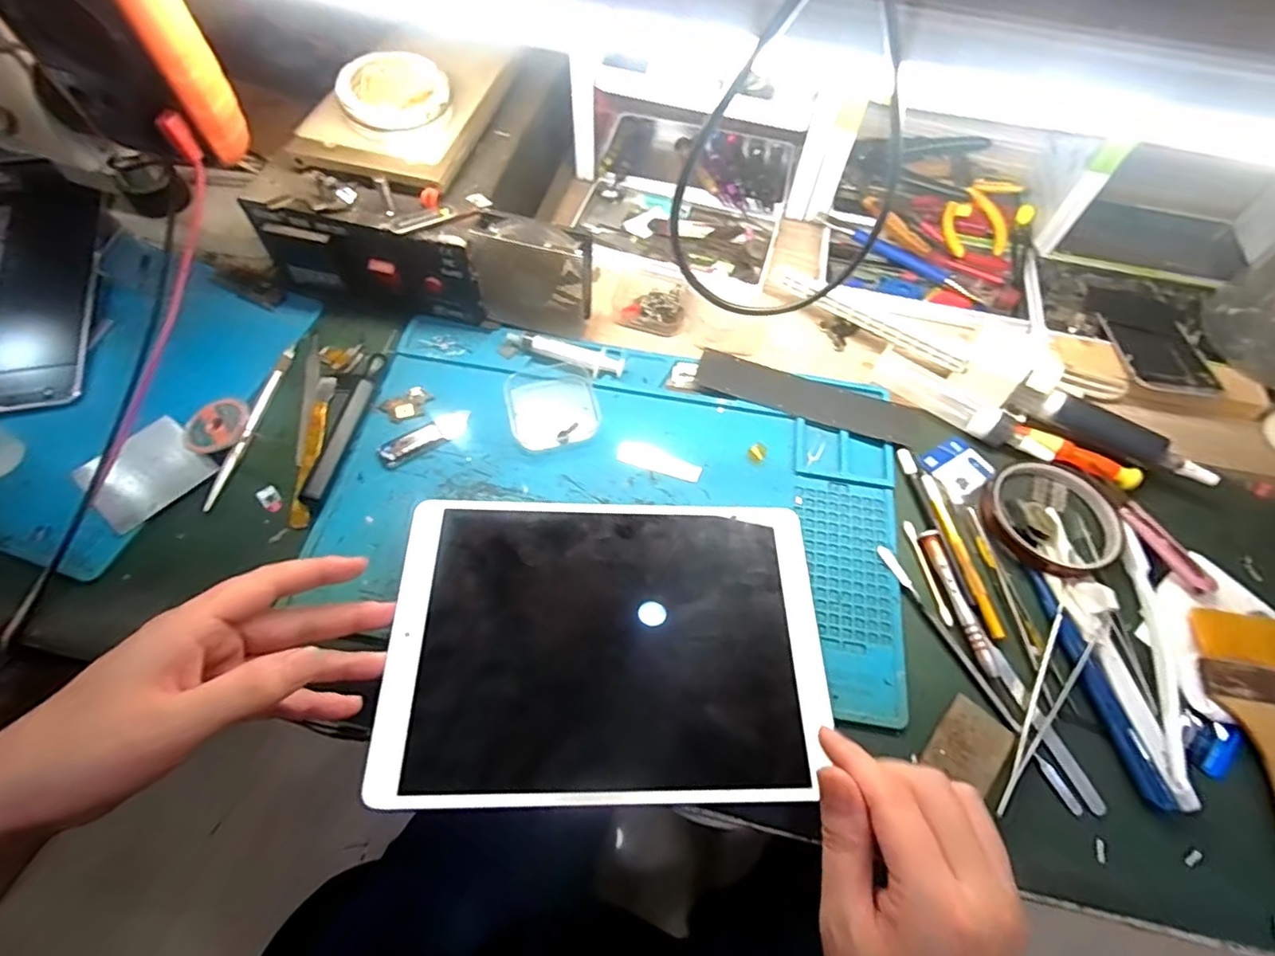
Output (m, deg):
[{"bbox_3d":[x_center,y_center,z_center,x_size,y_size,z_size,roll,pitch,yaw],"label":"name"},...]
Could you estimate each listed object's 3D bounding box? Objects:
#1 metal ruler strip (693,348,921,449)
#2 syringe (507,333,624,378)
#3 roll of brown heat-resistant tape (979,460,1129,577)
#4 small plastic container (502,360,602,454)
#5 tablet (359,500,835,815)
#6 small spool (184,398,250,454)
[{"bbox_3d":[0.129,-0.060,0.443,0.169,0.006,0.037,17,66,6],"label":"metal ruler strip"},{"bbox_3d":[-0.054,-0.096,0.449,0.090,0.013,0.022,18,60,6],"label":"syringe"},{"bbox_3d":[0.286,0.026,0.402,0.086,0.013,0.083,2,59,-3],"label":"roll of brown heat-resistant tape"},{"bbox_3d":[-0.062,-0.054,0.427,0.063,0.017,0.062,-13,61,-12],"label":"small plastic container"},{"bbox_3d":[-0.016,0.092,0.343,0.247,0.007,0.176,1,59,-3],"label":"tablet"},{"bbox_3d":[-0.288,-0.034,0.404,0.037,0.014,0.042,35,63,16],"label":"small spool"}]

